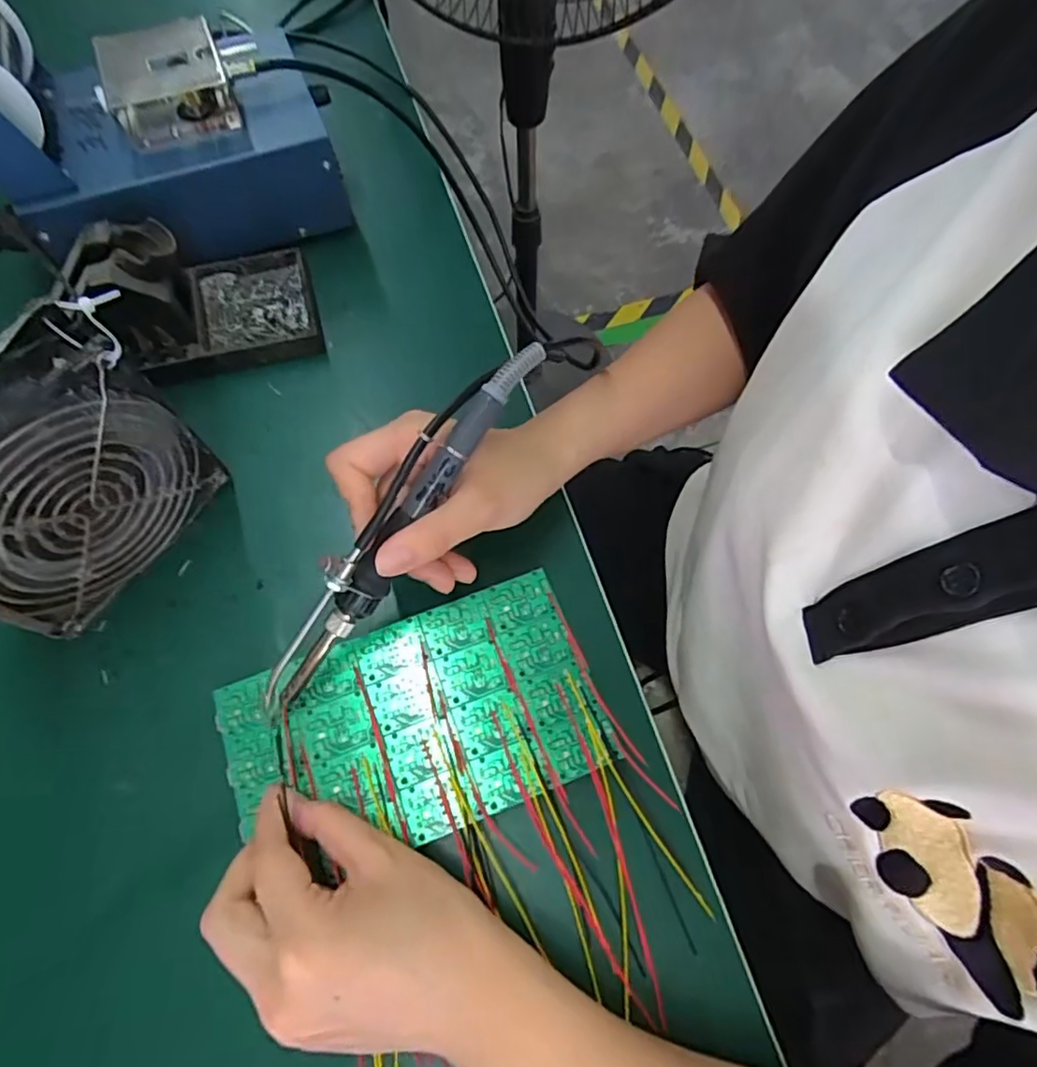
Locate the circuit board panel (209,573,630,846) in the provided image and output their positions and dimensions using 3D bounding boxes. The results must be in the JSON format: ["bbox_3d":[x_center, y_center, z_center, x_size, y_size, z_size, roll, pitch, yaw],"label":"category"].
[{"bbox_3d":[-0.050,0.091,0.296,0.171,0.004,0.101,-19,70,-9],"label":"circuit board panel"}]

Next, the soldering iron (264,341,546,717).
[{"bbox_3d":[-0.055,-0.004,0.272,0.023,0.028,0.200,37,92,13],"label":"soldering iron"}]

